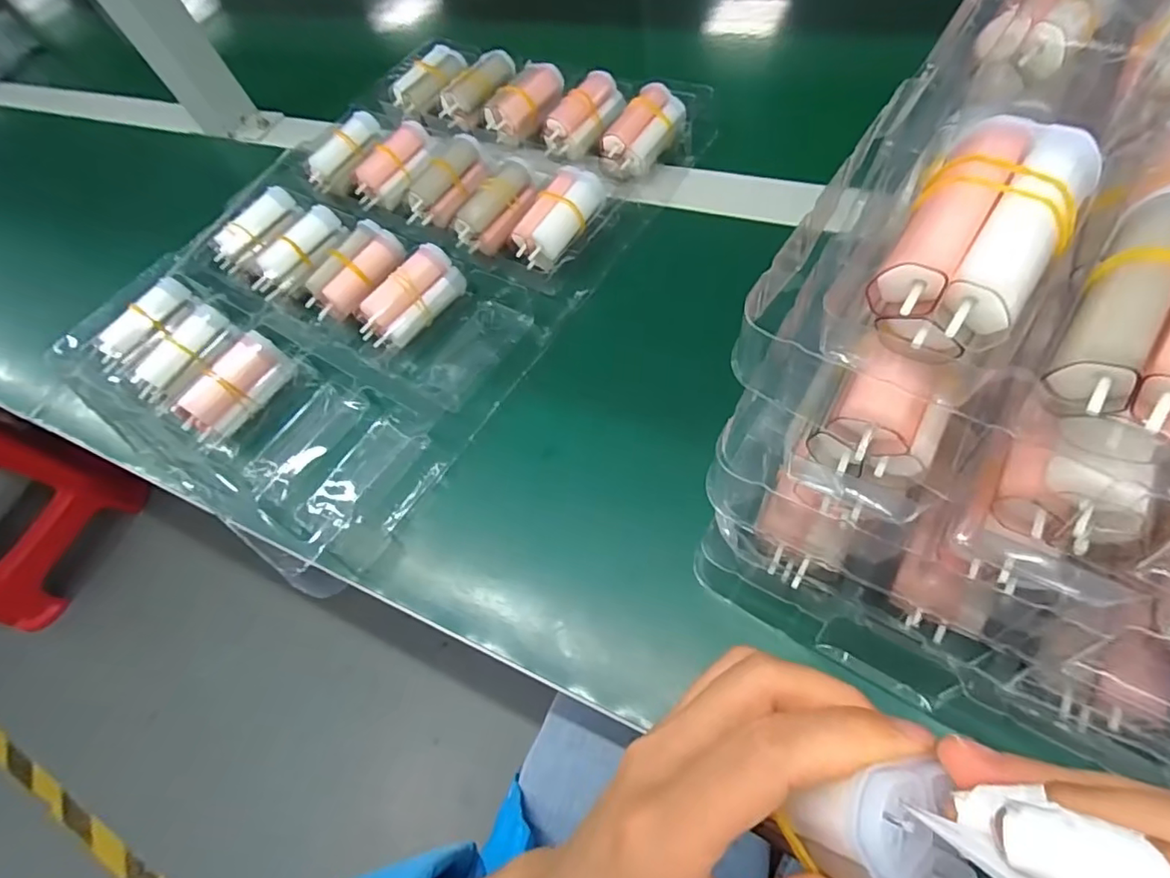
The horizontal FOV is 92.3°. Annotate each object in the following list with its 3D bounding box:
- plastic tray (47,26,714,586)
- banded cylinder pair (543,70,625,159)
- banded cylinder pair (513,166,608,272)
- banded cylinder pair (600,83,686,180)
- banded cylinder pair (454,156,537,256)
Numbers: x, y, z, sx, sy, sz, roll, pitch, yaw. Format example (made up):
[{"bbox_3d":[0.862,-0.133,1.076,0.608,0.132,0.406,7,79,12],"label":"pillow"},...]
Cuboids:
[{"bbox_3d":[-0.133,-0.135,0.375,0.281,0.050,0.386,30,69,17],"label":"plastic tray"},{"bbox_3d":[0.001,-0.231,0.400,0.033,0.024,0.067,36,84,19],"label":"banded cylinder pair"},{"bbox_3d":[-0.016,-0.138,0.349,0.032,0.019,0.067,34,84,18],"label":"banded cylinder pair"},{"bbox_3d":[0.041,-0.205,0.381,0.033,0.029,0.065,31,71,25],"label":"banded cylinder pair"},{"bbox_3d":[-0.057,-0.153,0.364,0.023,0.025,0.067,35,86,18],"label":"banded cylinder pair"}]

